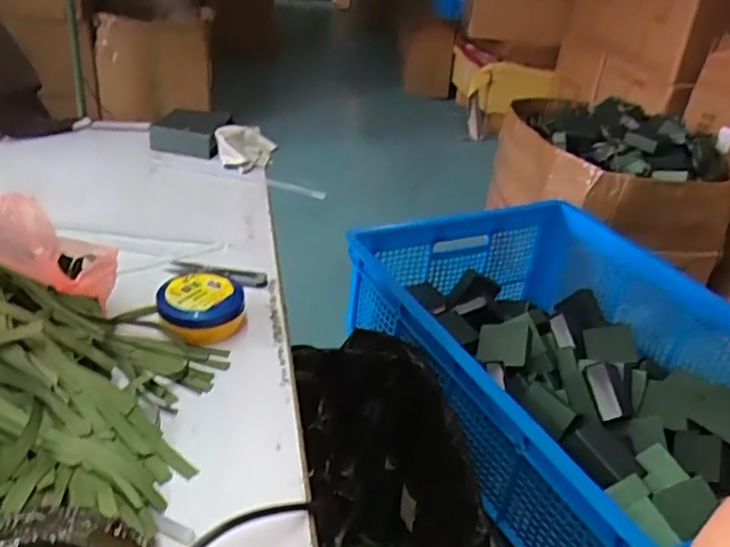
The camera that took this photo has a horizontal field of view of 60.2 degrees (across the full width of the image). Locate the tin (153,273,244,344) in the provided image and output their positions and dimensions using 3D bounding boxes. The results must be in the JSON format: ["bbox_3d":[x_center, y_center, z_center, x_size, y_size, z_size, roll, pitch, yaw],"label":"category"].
[{"bbox_3d":[-0.141,0.029,0.544,0.071,0.034,0.065,-4,33,-18],"label":"tin"}]

